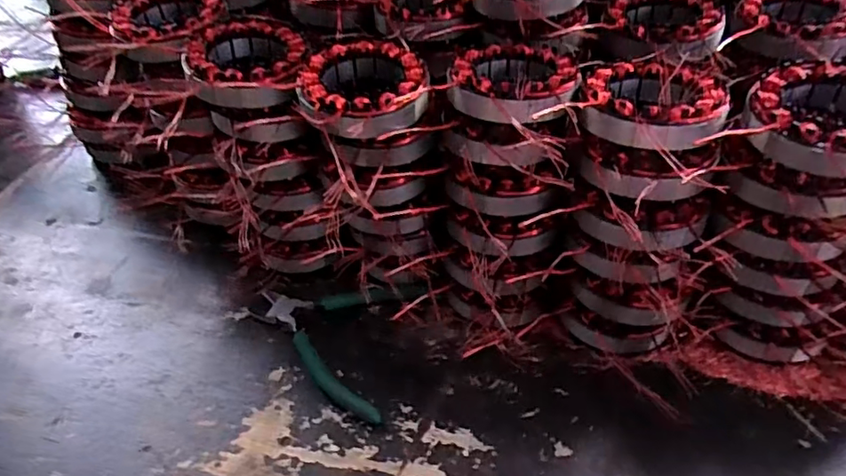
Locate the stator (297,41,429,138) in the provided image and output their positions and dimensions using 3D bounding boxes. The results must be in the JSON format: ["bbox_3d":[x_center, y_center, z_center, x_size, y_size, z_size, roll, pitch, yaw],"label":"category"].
[{"bbox_3d":[-0.039,-0.098,0.380,0.084,0.029,0.087,-1,43,1],"label":"stator"}]

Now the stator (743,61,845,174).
[{"bbox_3d":[0.240,-0.072,0.333,0.086,0.029,0.087,30,51,30],"label":"stator"}]

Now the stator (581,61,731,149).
[{"bbox_3d":[0.144,-0.086,0.353,0.083,0.027,0.089,18,46,20],"label":"stator"}]

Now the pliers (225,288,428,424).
[{"bbox_3d":[-0.069,0.062,0.447,0.157,0.016,0.107,24,49,25],"label":"pliers"}]

